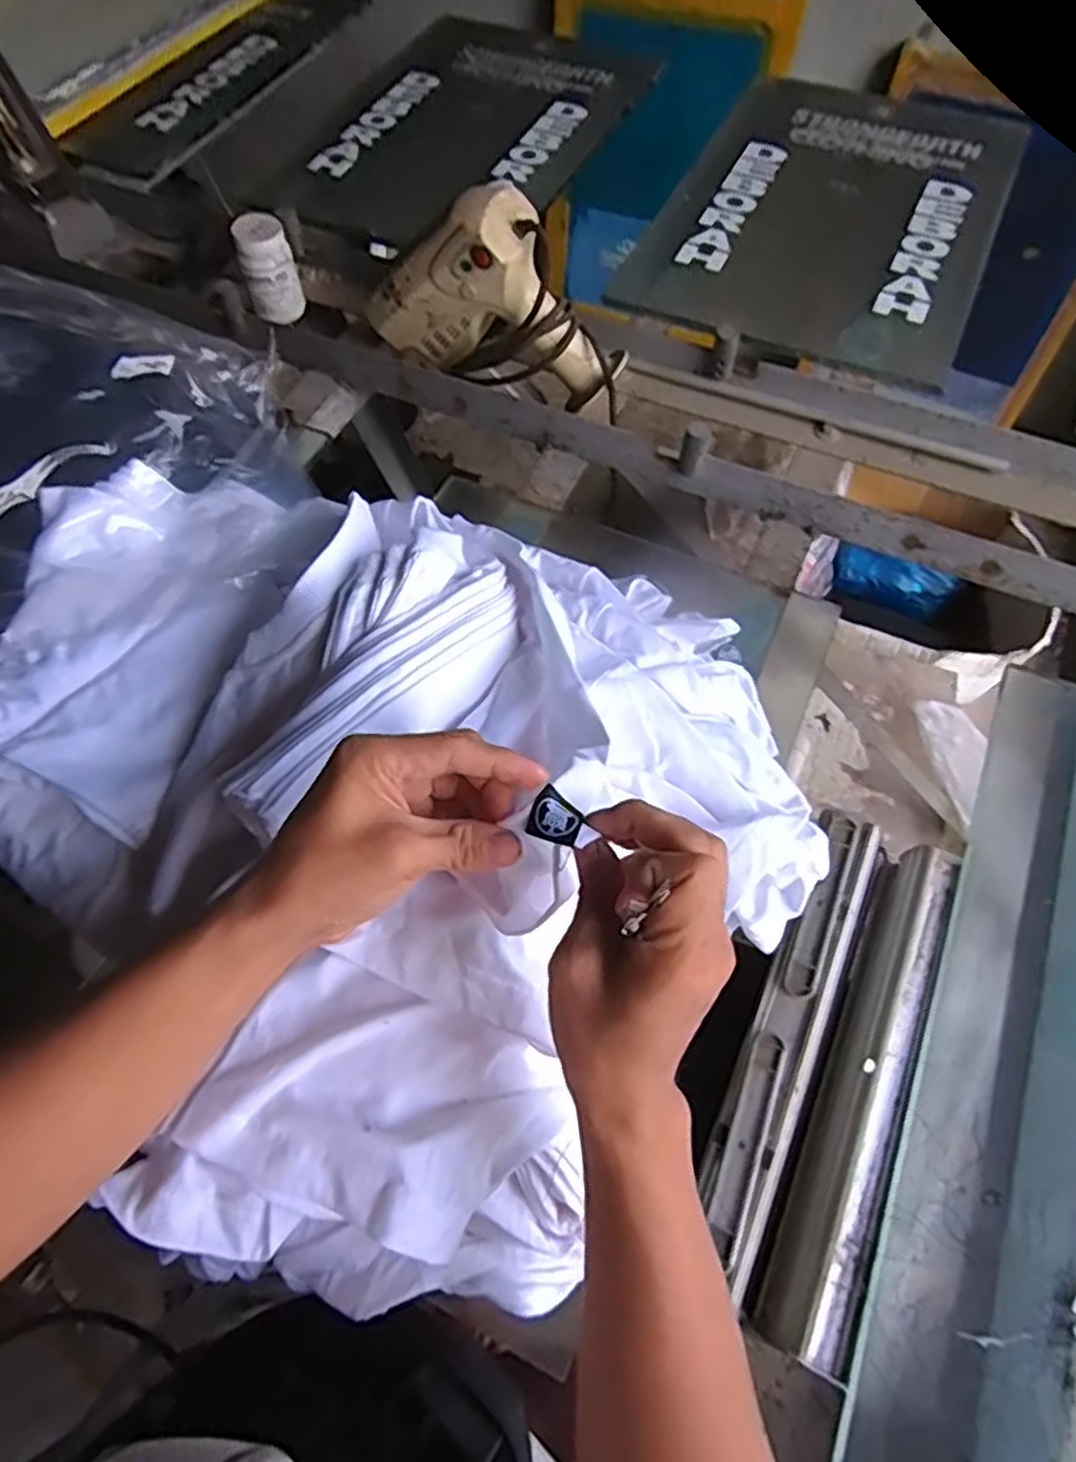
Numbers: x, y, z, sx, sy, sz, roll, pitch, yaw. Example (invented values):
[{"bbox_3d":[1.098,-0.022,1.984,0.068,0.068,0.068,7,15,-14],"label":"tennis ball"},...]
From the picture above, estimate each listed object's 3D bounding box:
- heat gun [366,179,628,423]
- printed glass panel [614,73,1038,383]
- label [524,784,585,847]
[{"bbox_3d":[-0.051,-0.438,0.770,0.286,0.177,0.070,19,64,11],"label":"heat gun"},{"bbox_3d":[0.397,-0.709,1.003,0.398,0.014,0.654,22,65,13],"label":"printed glass panel"},{"bbox_3d":[0.009,0.038,0.331,0.023,0.008,0.024,20,64,10],"label":"label"}]

